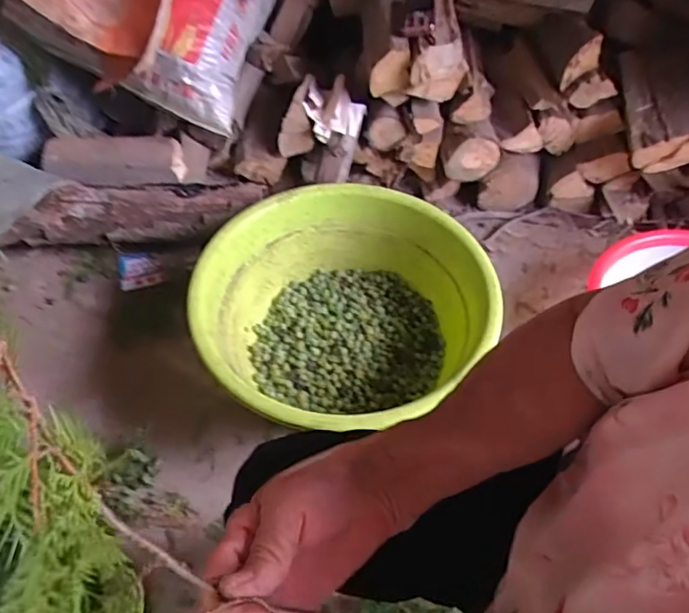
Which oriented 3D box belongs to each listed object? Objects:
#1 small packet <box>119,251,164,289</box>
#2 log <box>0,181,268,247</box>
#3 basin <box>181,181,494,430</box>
[{"bbox_3d":[-0.403,-0.073,1.121,0.084,0.027,0.073,-12,53,-9],"label":"small packet"},{"bbox_3d":[-0.394,-0.180,1.071,0.478,0.093,0.092,-1,52,0],"label":"log"},{"bbox_3d":[-0.008,0.019,0.914,0.408,0.201,0.423,0,52,0],"label":"basin"}]

